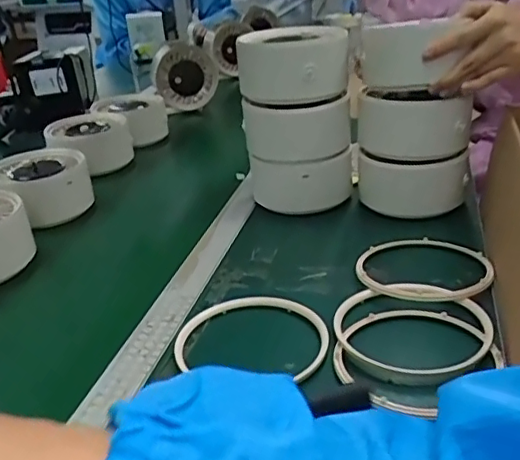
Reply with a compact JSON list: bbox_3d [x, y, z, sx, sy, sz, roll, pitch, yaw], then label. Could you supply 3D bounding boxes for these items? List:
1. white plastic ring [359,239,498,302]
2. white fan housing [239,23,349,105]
[{"bbox_3d":[0.171,0.038,0.612,0.134,0.017,0.130,-3,27,2],"label":"white plastic ring"},{"bbox_3d":[0.042,-0.212,0.748,0.137,0.076,0.120,-2,27,3],"label":"white fan housing"}]

